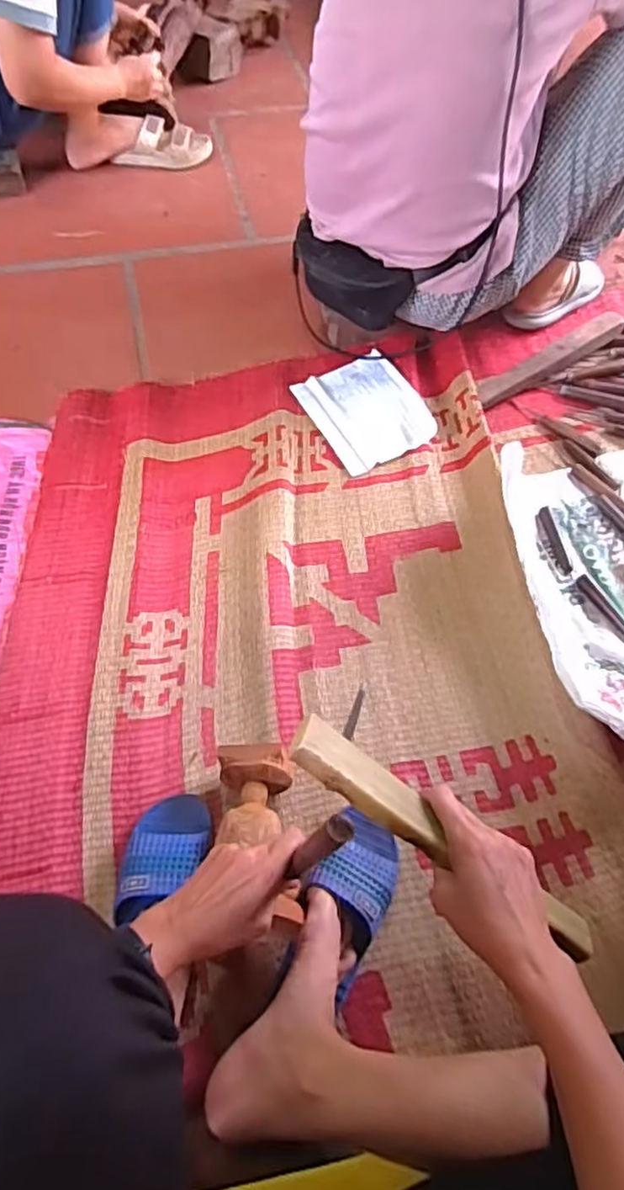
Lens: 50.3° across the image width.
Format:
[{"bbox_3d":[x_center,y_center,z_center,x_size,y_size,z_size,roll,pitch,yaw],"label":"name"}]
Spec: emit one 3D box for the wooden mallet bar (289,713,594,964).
[{"bbox_3d":[0.105,0.188,0.508,0.288,0.024,0.040,38,62,-10],"label":"wooden mallet bar"}]

